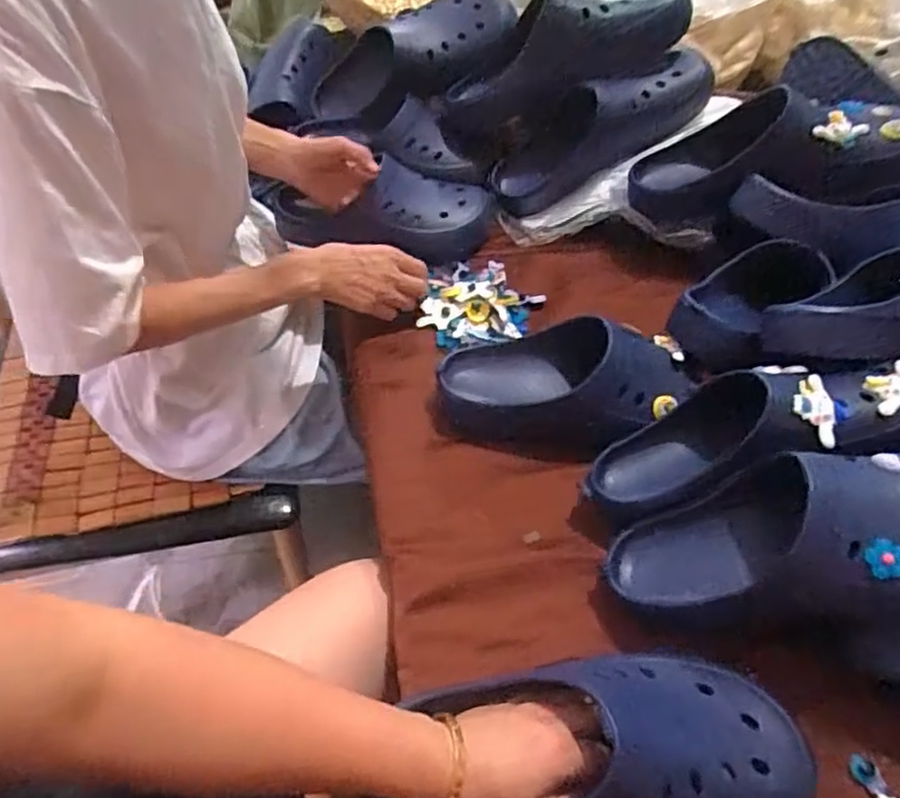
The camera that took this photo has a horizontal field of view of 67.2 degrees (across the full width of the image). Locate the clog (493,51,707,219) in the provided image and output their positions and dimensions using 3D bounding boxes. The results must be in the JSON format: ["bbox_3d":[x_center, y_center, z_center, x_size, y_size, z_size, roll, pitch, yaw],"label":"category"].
[{"bbox_3d":[0.190,-0.352,0.879,0.302,0.097,0.084,-26,49,14],"label":"clog"}]

